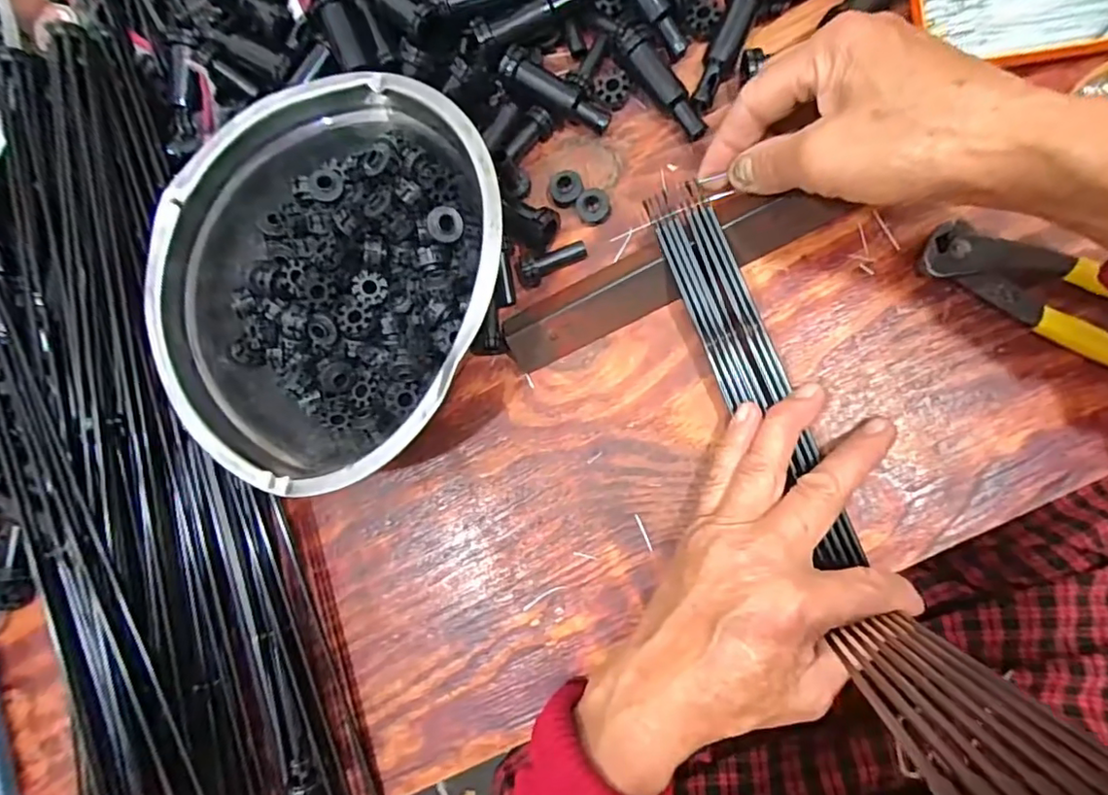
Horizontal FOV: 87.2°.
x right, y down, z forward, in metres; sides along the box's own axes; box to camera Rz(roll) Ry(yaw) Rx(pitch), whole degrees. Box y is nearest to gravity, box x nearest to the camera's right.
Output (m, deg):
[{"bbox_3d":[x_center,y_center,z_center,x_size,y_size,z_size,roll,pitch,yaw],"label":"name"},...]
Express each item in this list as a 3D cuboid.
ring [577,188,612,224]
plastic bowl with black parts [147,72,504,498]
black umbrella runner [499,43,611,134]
[{"bbox_3d":[0.023,-0.108,0.325,0.018,0.012,0.018,0,87,8],"label":"ring"},{"bbox_3d":[-0.114,-0.062,0.307,0.182,0.062,0.205,-12,86,7],"label":"plastic bowl with black parts"},{"bbox_3d":[0.002,-0.170,0.322,0.066,0.012,0.016,28,92,-13],"label":"black umbrella runner"}]

